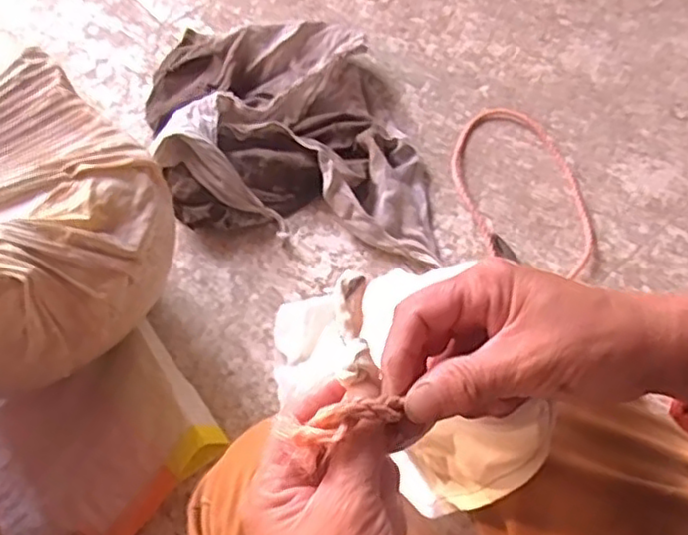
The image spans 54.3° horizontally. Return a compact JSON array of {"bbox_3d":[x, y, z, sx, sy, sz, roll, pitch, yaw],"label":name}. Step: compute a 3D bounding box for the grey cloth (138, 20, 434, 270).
[{"bbox_3d":[-0.085,-0.179,0.949,0.351,0.093,0.467,-15,61,-6],"label":"grey cloth"}]

